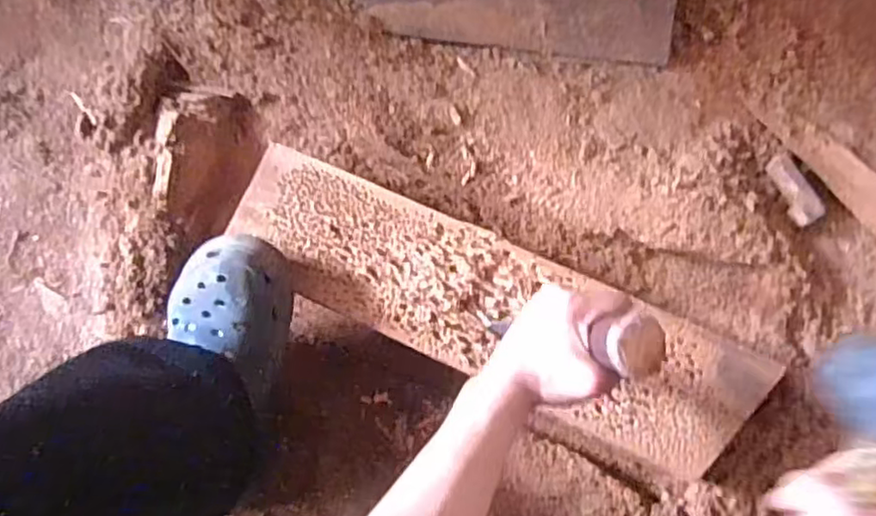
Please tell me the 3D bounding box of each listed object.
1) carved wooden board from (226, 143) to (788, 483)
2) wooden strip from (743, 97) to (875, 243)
[{"bbox_3d":[0.043,0.043,0.594,0.479,0.019,0.125,25,85,5],"label":"carved wooden board"},{"bbox_3d":[0.408,-0.074,0.663,0.229,0.004,0.050,44,86,5],"label":"wooden strip"}]

